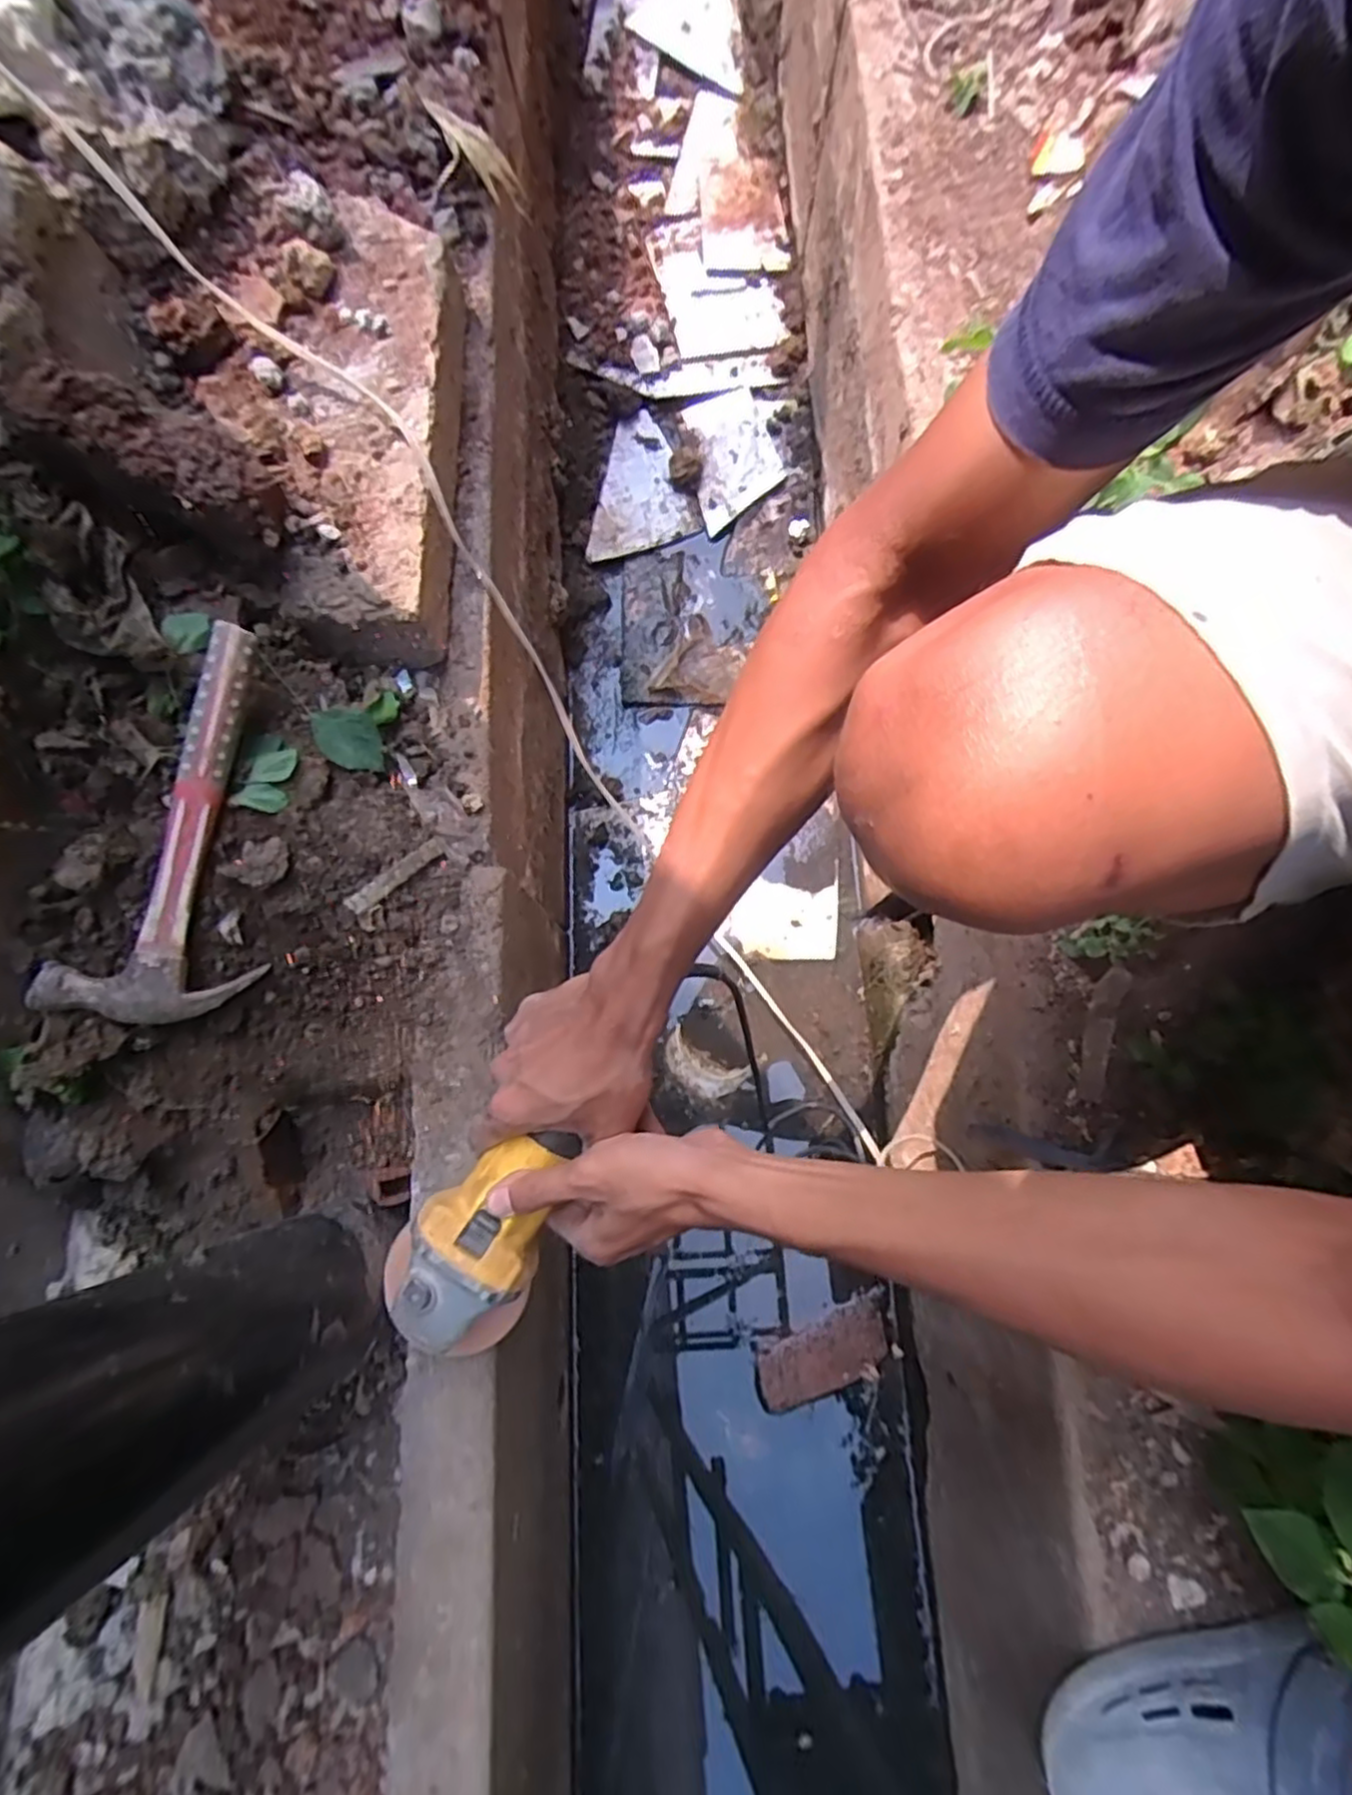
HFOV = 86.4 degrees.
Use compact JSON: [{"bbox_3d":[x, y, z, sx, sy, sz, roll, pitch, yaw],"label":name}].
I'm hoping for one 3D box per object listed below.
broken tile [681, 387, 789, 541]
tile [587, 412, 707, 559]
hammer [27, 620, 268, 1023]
[{"bbox_3d":[0.076,-0.633,1.025,0.127,0.012,0.200,-16,75,-2],"label":"broken tile"},{"bbox_3d":[-0.073,-0.589,1.021,0.162,0.019,0.205,-20,75,-3],"label":"tile"},{"bbox_3d":[-0.332,-0.049,0.495,0.114,0.022,0.272,15,89,-21],"label":"hammer"}]

